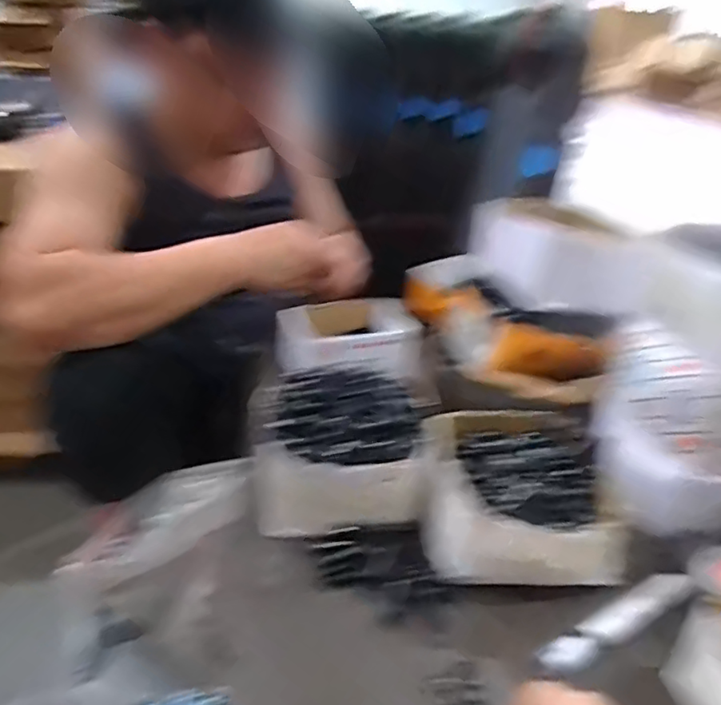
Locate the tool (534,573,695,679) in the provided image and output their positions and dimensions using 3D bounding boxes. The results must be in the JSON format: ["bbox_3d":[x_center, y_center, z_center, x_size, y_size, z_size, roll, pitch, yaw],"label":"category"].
[{"bbox_3d":[0.183,0.193,0.434,0.138,0.018,0.028,-16,34,-26],"label":"tool"}]

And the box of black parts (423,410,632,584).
[{"bbox_3d":[0.133,0.119,0.513,0.149,0.065,0.152,4,28,-2],"label":"box of black parts"}]

